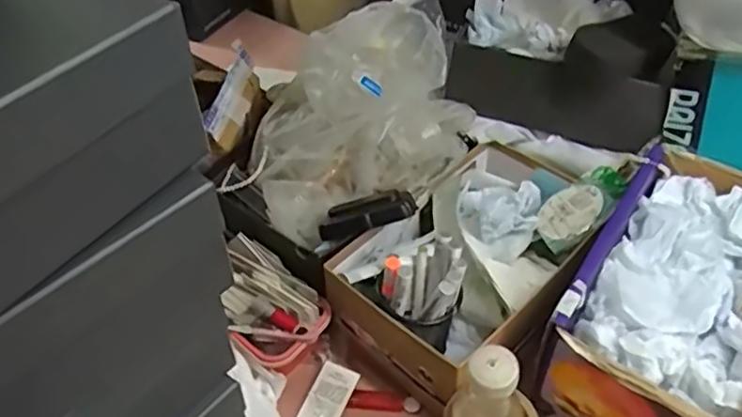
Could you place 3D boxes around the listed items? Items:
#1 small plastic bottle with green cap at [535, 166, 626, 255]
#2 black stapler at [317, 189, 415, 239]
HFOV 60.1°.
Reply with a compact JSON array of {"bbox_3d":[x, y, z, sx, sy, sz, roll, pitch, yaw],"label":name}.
[{"bbox_3d":[0.245,0.006,0.741,0.113,0.035,0.069,-34,46,-1],"label":"small plastic bottle with green cap"},{"bbox_3d":[-0.006,0.004,0.704,0.107,0.027,0.033,-18,45,10],"label":"black stapler"}]

